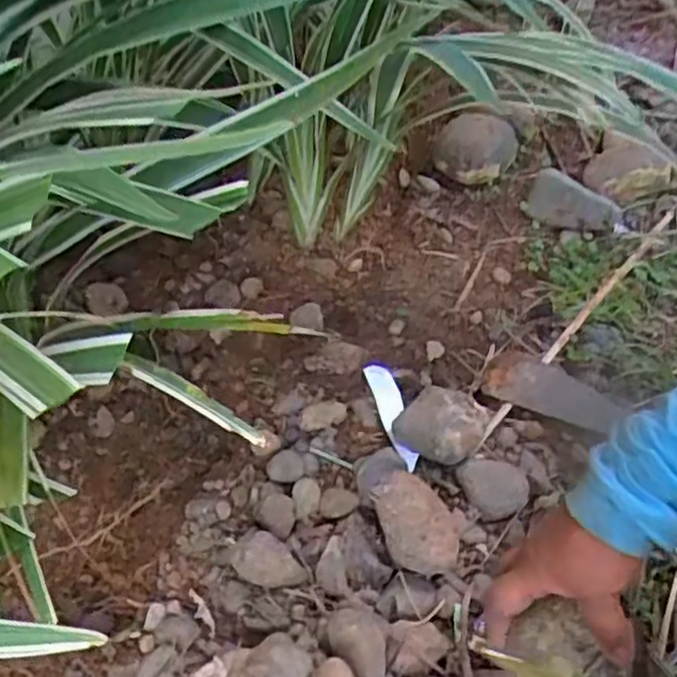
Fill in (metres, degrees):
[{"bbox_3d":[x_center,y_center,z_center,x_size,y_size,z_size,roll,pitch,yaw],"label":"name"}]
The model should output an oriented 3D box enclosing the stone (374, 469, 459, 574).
[{"bbox_3d":[0.062,0.146,0.567,0.056,0.047,0.077,-14,50,-9],"label":"stone"}]

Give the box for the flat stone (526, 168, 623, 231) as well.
[{"bbox_3d":[0.268,-0.157,0.826,0.105,0.033,0.058,25,54,21],"label":"flat stone"}]

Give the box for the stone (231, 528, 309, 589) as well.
[{"bbox_3d":[-0.054,0.174,0.568,0.059,0.036,0.036,15,51,13],"label":"stone"}]

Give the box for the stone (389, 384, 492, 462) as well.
[{"bbox_3d":[0.090,0.075,0.639,0.072,0.043,0.058,23,53,19],"label":"stone"}]

